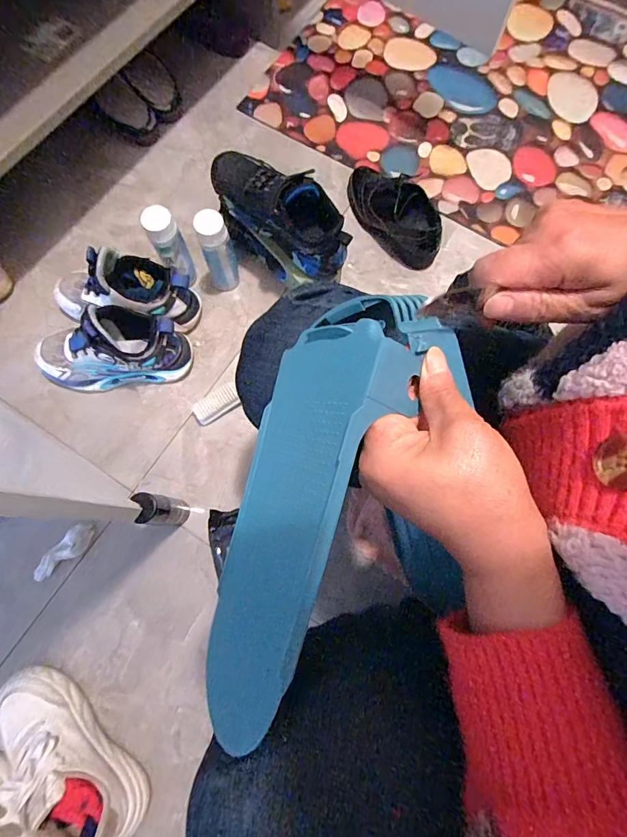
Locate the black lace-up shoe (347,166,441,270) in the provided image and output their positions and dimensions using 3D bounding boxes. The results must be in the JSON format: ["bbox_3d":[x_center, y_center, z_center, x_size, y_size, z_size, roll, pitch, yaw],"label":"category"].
[{"bbox_3d":[0.141,-0.375,0.740,0.093,0.080,0.228,-44,80,-11],"label":"black lace-up shoe"}]

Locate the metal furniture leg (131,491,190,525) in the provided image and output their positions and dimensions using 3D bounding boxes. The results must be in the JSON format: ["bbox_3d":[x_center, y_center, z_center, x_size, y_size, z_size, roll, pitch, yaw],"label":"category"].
[{"bbox_3d":[-0.211,0.126,0.563,0.037,0.147,0.040,11,75,2],"label":"metal furniture leg"}]

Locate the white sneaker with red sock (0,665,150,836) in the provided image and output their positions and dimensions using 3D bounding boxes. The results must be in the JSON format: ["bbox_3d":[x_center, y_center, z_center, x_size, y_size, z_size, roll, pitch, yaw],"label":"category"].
[{"bbox_3d":[-0.313,0.423,0.507,0.240,0.097,0.088,44,79,10],"label":"white sneaker with red sock"}]

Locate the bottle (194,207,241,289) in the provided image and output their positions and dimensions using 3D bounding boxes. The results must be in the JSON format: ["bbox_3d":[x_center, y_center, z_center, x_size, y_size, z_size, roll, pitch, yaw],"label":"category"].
[{"bbox_3d":[-0.154,-0.263,0.668,0.044,0.155,0.042,0,75,-1],"label":"bottle"}]

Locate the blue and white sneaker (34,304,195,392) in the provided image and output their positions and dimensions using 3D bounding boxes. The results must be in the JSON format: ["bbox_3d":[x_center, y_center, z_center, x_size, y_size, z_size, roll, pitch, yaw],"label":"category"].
[{"bbox_3d":[-0.325,-0.116,0.637,0.236,0.141,0.104,-7,75,-3],"label":"blue and white sneaker"}]

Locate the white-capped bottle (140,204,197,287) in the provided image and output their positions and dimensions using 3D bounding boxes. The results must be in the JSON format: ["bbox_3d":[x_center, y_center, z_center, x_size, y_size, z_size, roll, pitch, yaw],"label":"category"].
[{"bbox_3d":[-0.229,-0.270,0.671,0.043,0.159,0.047,0,75,-1],"label":"white-capped bottle"}]

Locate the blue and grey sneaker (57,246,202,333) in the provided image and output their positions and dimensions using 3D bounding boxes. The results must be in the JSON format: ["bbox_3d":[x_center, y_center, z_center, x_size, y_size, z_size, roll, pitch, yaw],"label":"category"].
[{"bbox_3d":[-0.312,-0.211,0.661,0.232,0.146,0.098,0,75,-1],"label":"blue and grey sneaker"}]

